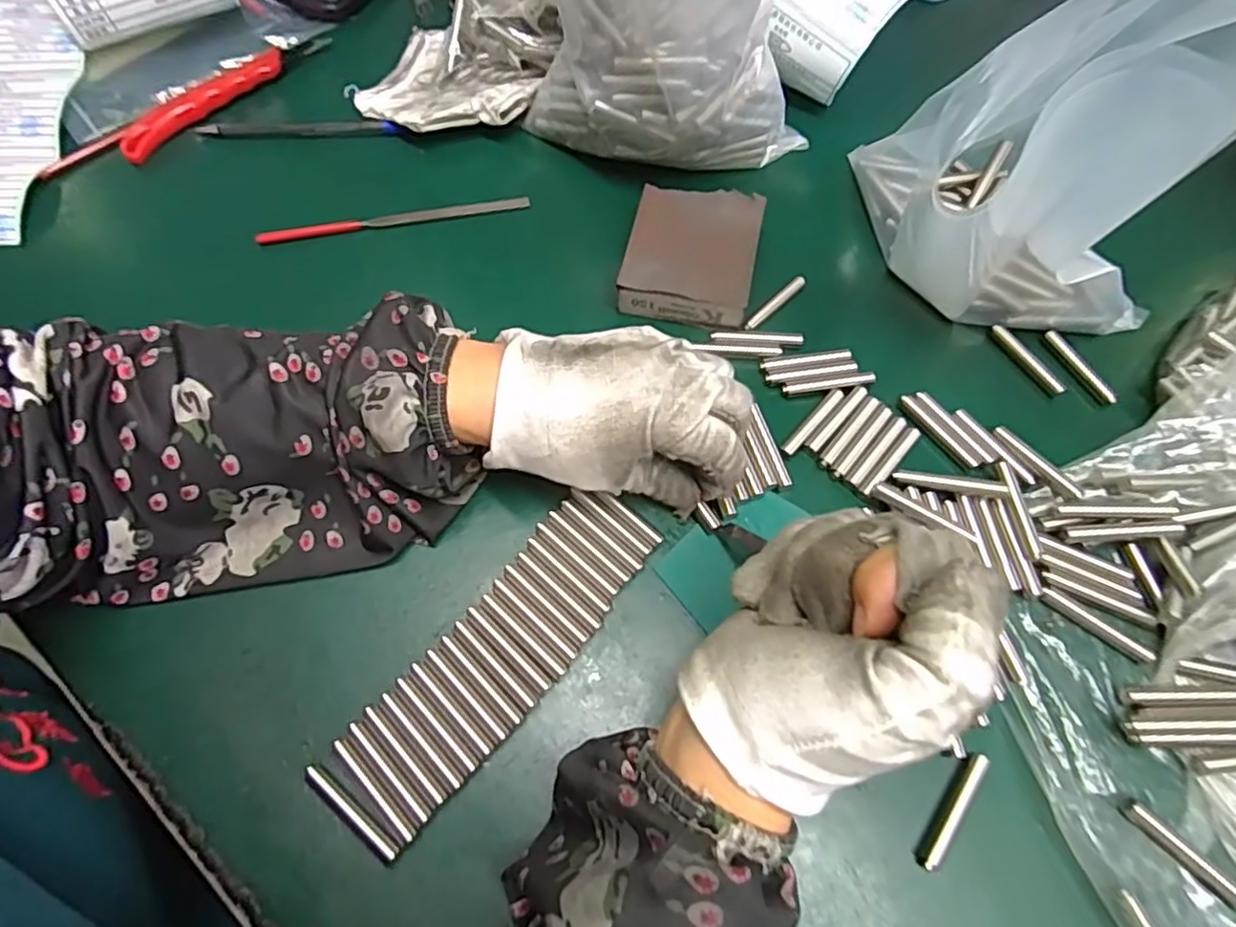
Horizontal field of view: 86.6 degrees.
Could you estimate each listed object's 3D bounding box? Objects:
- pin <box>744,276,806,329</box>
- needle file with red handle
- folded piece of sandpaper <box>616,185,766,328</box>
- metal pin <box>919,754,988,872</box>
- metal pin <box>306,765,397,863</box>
[{"bbox_3d":[0.087,-0.089,0.363,0.049,0.007,0.006,-41,71,-17],"label":"pin"},{"bbox_3d":[-0.130,-0.142,0.383,0.154,0.009,0.006,-11,66,-5],"label":"needle file with red handle"},{"bbox_3d":[0.041,-0.116,0.362,0.067,0.023,0.083,11,66,5],"label":"folded piece of sandpaper"},{"bbox_3d":[0.129,0.134,0.255,0.007,0.010,0.048,35,70,15],"label":"metal pin"},{"bbox_3d":[-0.101,0.133,0.249,0.047,0.006,0.006,35,70,15],"label":"metal pin"}]

